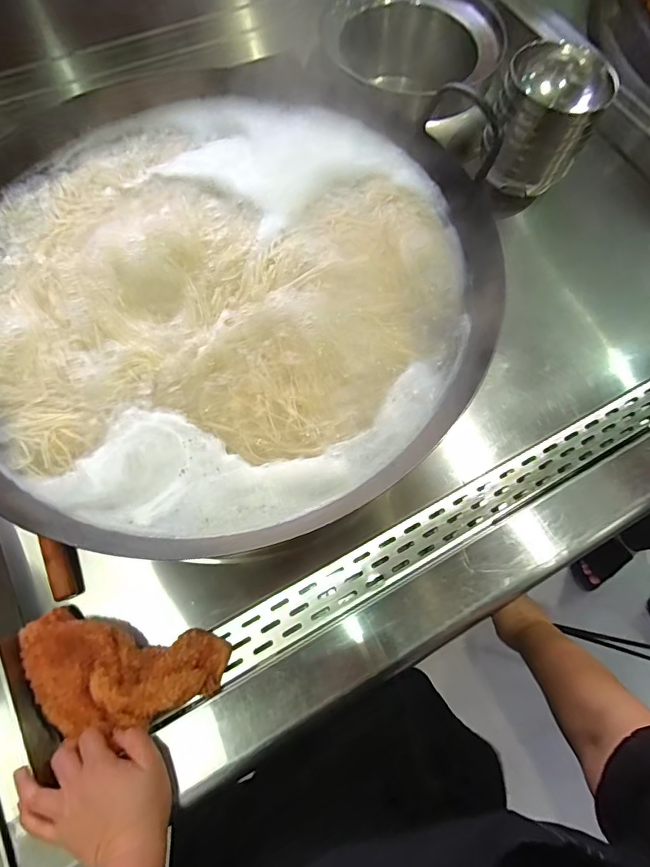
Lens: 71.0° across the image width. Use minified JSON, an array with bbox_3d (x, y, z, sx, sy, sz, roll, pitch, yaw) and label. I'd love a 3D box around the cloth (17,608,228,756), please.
[{"bbox_3d":[-0.211,0.246,0.469,0.205,0.027,0.104,14,51,-7],"label":"cloth"}]

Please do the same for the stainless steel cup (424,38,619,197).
[{"bbox_3d":[0.321,-0.461,0.684,0.124,0.167,0.121,-30,73,-13],"label":"stainless steel cup"}]

